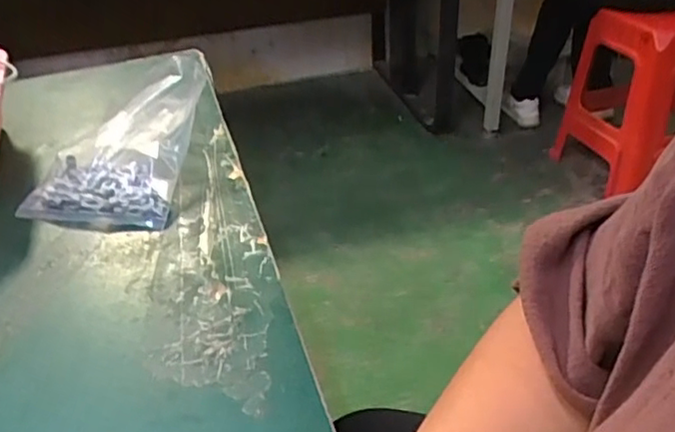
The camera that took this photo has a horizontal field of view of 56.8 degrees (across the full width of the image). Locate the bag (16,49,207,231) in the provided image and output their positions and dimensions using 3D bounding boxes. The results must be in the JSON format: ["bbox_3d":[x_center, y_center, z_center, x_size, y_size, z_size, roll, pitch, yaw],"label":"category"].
[{"bbox_3d":[-0.211,-0.075,0.595,0.142,0.082,0.179,0,36,7],"label":"bag"}]

